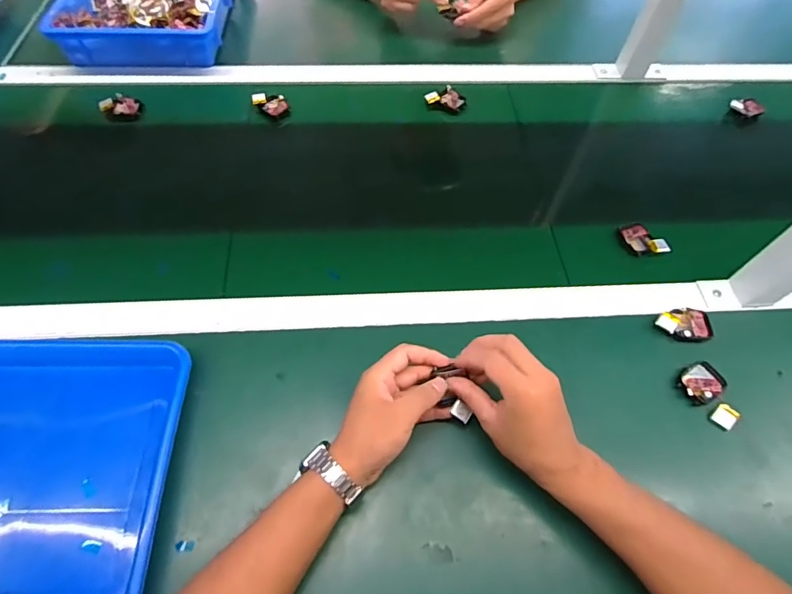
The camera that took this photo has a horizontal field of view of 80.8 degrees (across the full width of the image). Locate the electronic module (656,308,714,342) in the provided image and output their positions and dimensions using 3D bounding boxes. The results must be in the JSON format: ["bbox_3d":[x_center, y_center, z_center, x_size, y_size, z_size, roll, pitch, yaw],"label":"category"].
[{"bbox_3d":[0.329,0.031,0.530,0.061,0.010,0.037,2,60,-2],"label":"electronic module"}]

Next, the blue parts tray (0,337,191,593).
[{"bbox_3d":[-0.369,0.159,0.420,0.328,0.038,0.264,-1,60,-3],"label":"blue parts tray"}]

